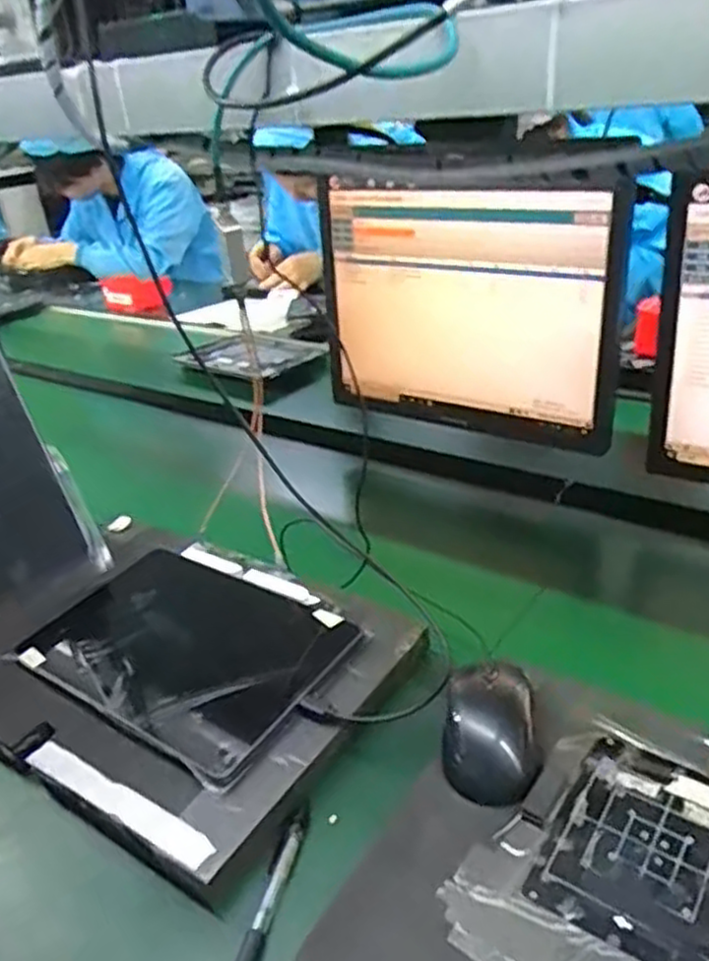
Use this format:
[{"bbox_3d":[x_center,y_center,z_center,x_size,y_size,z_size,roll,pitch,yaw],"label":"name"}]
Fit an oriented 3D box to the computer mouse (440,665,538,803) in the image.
[{"bbox_3d":[0.092,0.166,0.507,0.059,0.029,0.098,-1,30,13],"label":"computer mouse"}]

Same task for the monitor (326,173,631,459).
[{"bbox_3d":[0.123,-0.192,0.866,0.365,0.279,0.049,14,34,33],"label":"monitor"}]

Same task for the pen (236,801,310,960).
[{"bbox_3d":[-0.052,0.255,0.450,0.012,0.012,0.135,1,30,16],"label":"pen"}]

